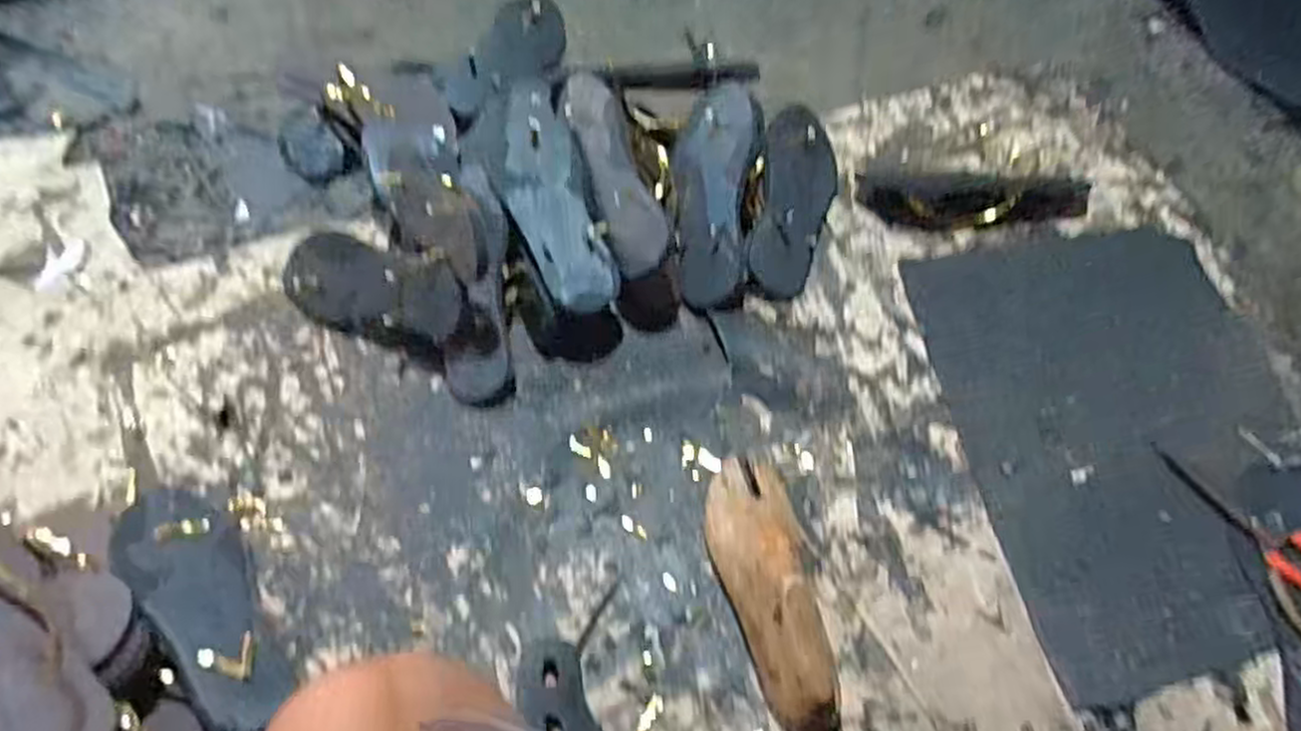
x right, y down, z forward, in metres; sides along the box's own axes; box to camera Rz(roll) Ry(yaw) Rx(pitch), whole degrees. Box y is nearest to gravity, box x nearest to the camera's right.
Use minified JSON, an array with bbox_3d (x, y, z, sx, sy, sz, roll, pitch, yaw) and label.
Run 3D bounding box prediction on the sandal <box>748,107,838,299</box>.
[{"bbox_3d":[0.154,-0.180,0.828,0.090,0.022,0.228,25,69,-15],"label":"sandal"}]

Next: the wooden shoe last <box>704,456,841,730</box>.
[{"bbox_3d":[0.105,0.175,0.617,0.079,0.085,0.233,-17,62,-8],"label":"wooden shoe last"}]

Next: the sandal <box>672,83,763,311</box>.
[{"bbox_3d":[0.068,-0.181,0.815,0.092,0.059,0.249,5,81,4],"label":"sandal"}]

